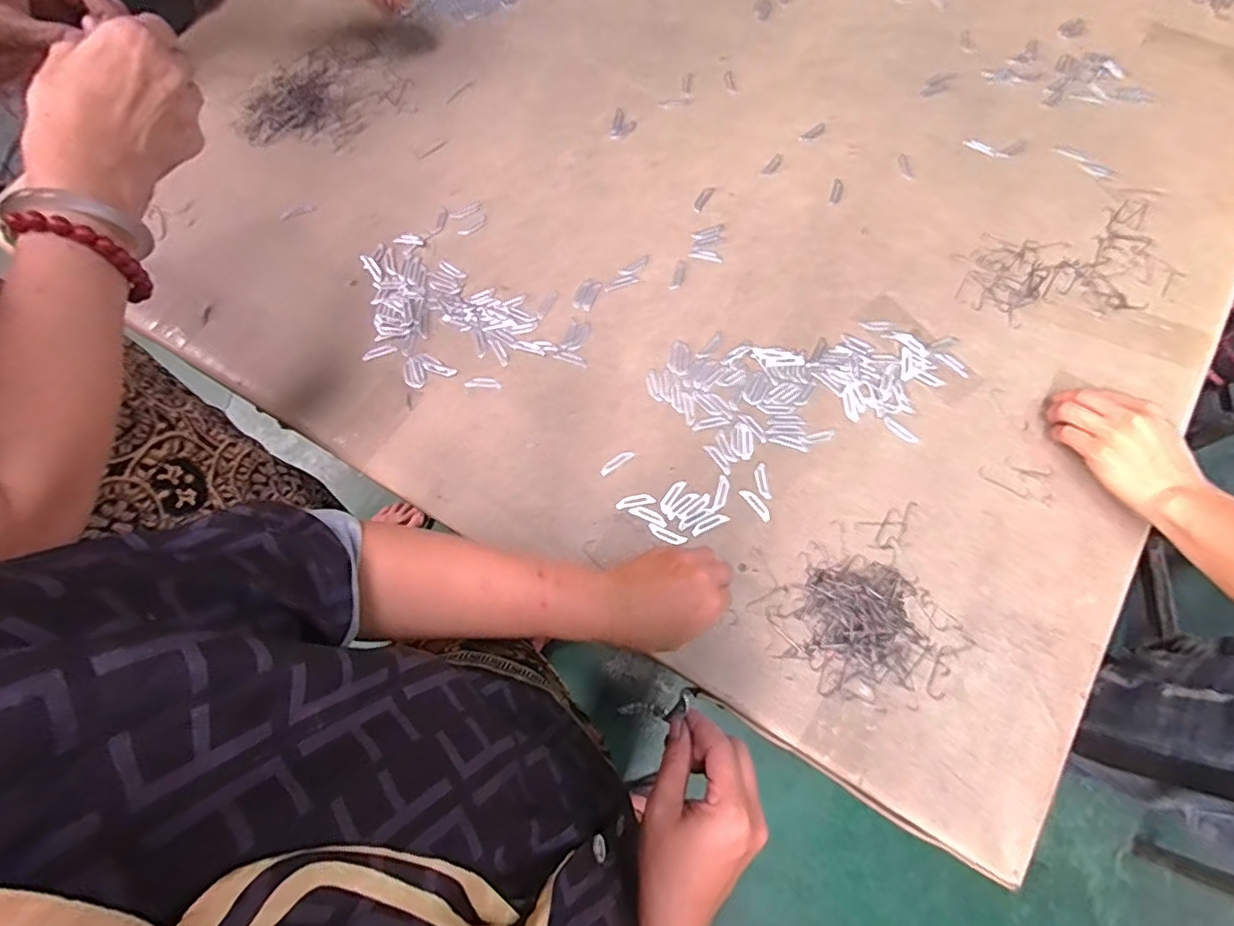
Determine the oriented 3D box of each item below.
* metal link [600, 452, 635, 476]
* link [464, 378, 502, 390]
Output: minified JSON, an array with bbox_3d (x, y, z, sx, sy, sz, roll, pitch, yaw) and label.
[{"bbox_3d":[0.000,-0.001,0.561,0.035,0.004,0.010,-34,73,-9],"label":"metal link"},{"bbox_3d":[-0.131,-0.078,0.583,0.035,0.004,0.012,2,71,2],"label":"link"}]

